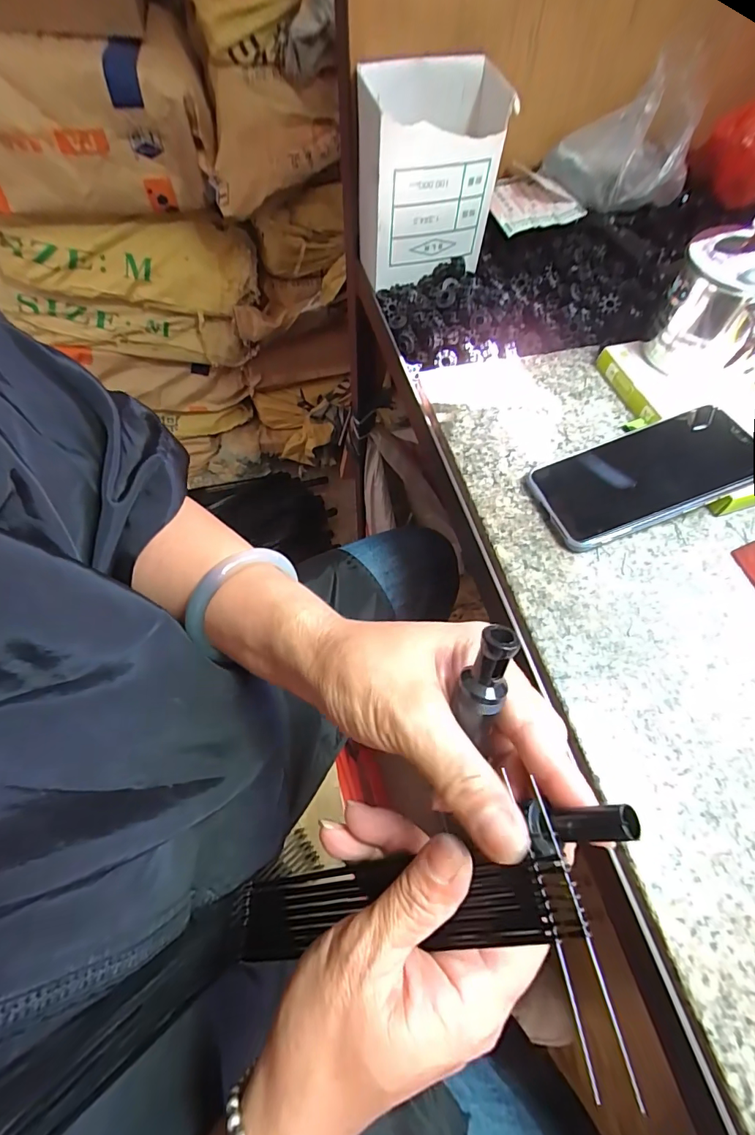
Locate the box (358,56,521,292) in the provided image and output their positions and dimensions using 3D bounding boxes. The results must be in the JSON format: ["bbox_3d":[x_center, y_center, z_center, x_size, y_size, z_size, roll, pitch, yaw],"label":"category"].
[{"bbox_3d":[0.045,-0.364,0.425,0.119,0.140,0.086,-13,61,-6],"label":"box"}]

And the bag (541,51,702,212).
[{"bbox_3d":[0.229,-0.388,0.410,0.127,0.095,0.053,9,61,5],"label":"bag"}]

